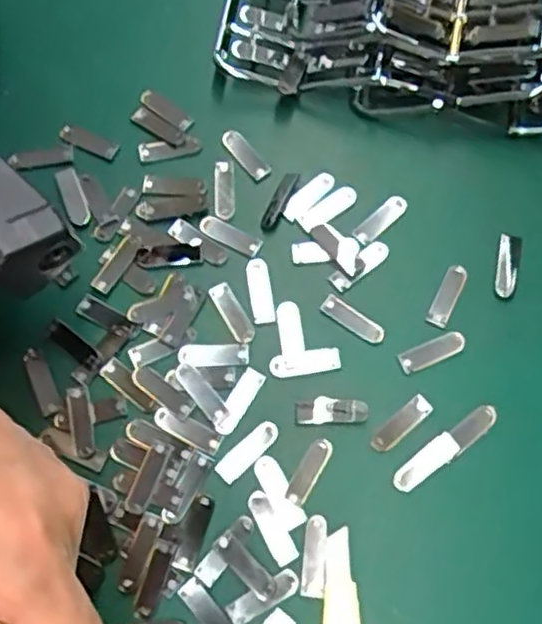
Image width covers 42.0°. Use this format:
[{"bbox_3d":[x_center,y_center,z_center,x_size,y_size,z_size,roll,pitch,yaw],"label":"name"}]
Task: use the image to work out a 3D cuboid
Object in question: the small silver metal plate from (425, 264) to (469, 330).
[{"bbox_3d":[0.073,-0.007,0.292,0.009,0.004,0.028,25,72,10],"label":"small silver metal plate"}]

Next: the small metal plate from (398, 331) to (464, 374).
[{"bbox_3d":[0.065,0.016,0.284,0.028,0.004,0.009,-22,71,-7],"label":"small metal plate"}]

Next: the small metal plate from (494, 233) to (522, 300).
[{"bbox_3d":[0.100,-0.020,0.295,0.010,0.005,0.026,10,71,5],"label":"small metal plate"}]

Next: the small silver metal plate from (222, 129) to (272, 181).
[{"bbox_3d":[-0.012,-0.071,0.315,0.009,0.004,0.028,-37,73,-11],"label":"small silver metal plate"}]

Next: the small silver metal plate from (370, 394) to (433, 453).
[{"bbox_3d":[0.051,0.043,0.274,0.028,0.004,0.009,-40,74,-12],"label":"small silver metal plate"}]

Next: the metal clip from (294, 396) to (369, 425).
[{"bbox_3d":[0.024,0.038,0.276,0.028,0.004,0.010,-2,70,1],"label":"metal clip"}]

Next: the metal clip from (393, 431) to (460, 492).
[{"bbox_3d":[0.058,0.057,0.268,0.028,0.006,0.009,-36,73,-11],"label":"metal clip"}]

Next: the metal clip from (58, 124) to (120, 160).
[{"bbox_3d":[-0.082,-0.077,0.316,0.026,0.004,0.009,20,72,8],"label":"metal clip"}]

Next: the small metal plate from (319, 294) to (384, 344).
[{"bbox_3d":[0.034,0.003,0.289,0.028,0.004,0.009,34,74,12],"label":"small metal plate"}]

